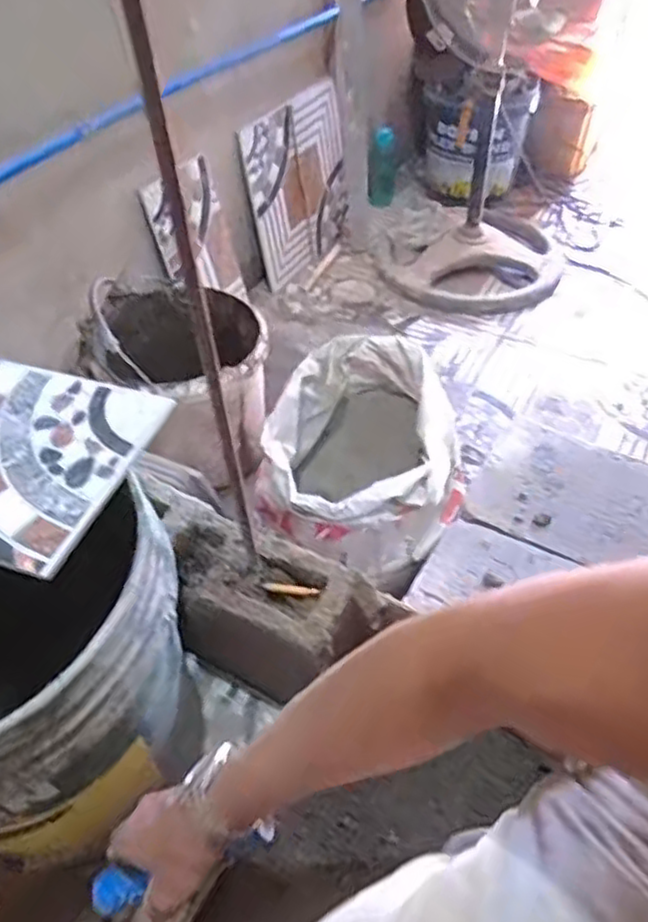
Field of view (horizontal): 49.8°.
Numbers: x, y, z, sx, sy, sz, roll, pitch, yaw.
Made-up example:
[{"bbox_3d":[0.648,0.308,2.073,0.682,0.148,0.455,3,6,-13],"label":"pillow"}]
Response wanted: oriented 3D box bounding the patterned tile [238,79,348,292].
[{"bbox_3d":[-0.058,-0.674,1.709,0.021,0.390,0.354,27,61,32],"label":"patterned tile"}]

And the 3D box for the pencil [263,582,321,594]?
[{"bbox_3d":[-0.033,0.128,0.696,0.056,0.004,0.009,5,47,7],"label":"pencil"}]

